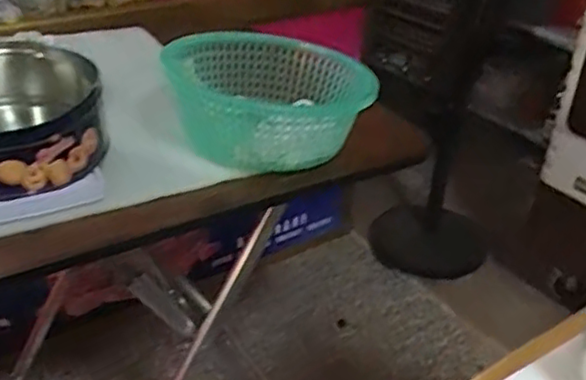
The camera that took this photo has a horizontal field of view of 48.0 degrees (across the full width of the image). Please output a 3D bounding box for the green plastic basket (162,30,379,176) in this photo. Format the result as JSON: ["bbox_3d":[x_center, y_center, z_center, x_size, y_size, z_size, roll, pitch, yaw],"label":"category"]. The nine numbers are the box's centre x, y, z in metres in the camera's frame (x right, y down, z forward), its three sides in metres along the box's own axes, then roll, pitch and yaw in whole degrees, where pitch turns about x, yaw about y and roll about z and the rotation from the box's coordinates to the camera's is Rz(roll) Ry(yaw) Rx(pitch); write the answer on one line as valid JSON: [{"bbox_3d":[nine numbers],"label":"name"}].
[{"bbox_3d":[-0.027,-0.106,0.753,0.206,0.084,0.220,2,31,-1],"label":"green plastic basket"}]

